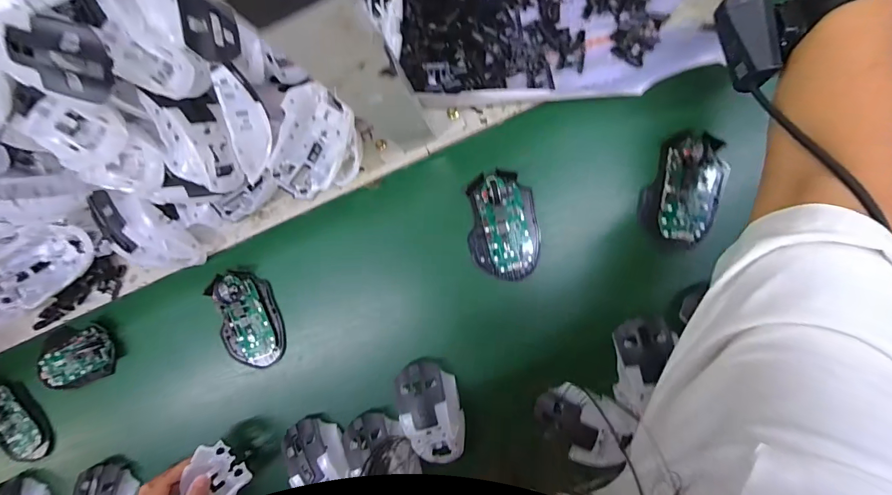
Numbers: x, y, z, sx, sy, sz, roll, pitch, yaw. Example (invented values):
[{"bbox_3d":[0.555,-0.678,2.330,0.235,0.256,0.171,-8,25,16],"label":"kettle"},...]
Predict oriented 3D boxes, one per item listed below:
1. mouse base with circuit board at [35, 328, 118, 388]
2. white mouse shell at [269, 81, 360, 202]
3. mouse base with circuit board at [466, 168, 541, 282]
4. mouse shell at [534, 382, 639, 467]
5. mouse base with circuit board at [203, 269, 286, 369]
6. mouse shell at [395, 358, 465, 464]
[{"bbox_3d":[-0.442,0.130,0.471,0.102,0.018,0.071,-21,95,5],"label":"mouse base with circuit board"},{"bbox_3d":[-0.121,-0.097,0.377,0.076,0.032,0.101,21,97,0],"label":"white mouse shell"},{"bbox_3d":[0.061,-0.021,0.409,0.071,0.031,0.112,-3,96,3],"label":"mouse base with circuit board"},{"bbox_3d":[0.142,0.184,0.412,0.090,0.029,0.065,25,88,18],"label":"mouse shell"},{"bbox_3d":[-0.226,0.083,0.443,0.067,0.024,0.112,-14,95,4],"label":"mouse base with circuit board"},{"bbox_3d":[-0.016,0.180,0.417,0.063,0.026,0.108,-12,95,4],"label":"mouse shell"}]

